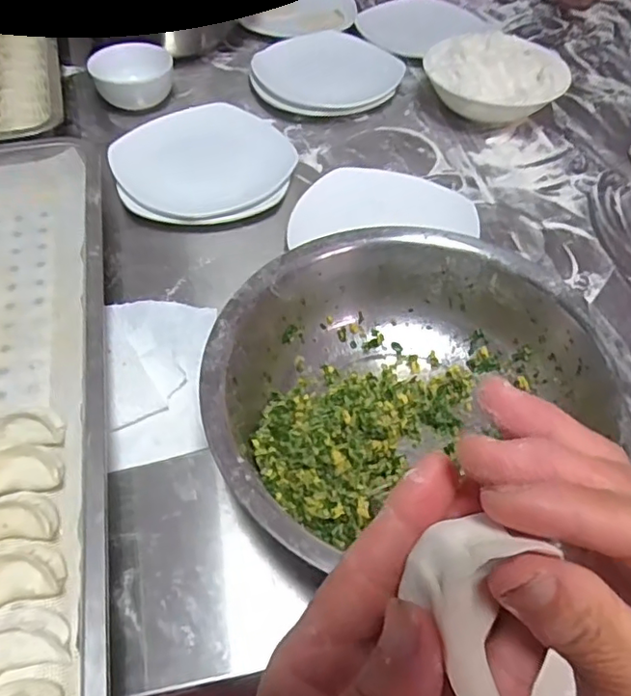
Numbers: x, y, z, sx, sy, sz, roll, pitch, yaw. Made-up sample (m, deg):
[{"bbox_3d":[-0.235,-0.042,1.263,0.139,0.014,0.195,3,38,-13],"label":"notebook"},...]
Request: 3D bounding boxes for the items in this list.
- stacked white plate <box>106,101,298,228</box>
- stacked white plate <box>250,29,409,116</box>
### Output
[{"bbox_3d":[-0.118,-0.195,0.612,0.178,0.033,0.154,-13,54,-12],"label":"stacked white plate"},{"bbox_3d":[0.010,-0.356,0.750,0.167,0.041,0.151,-28,58,-22],"label":"stacked white plate"}]

